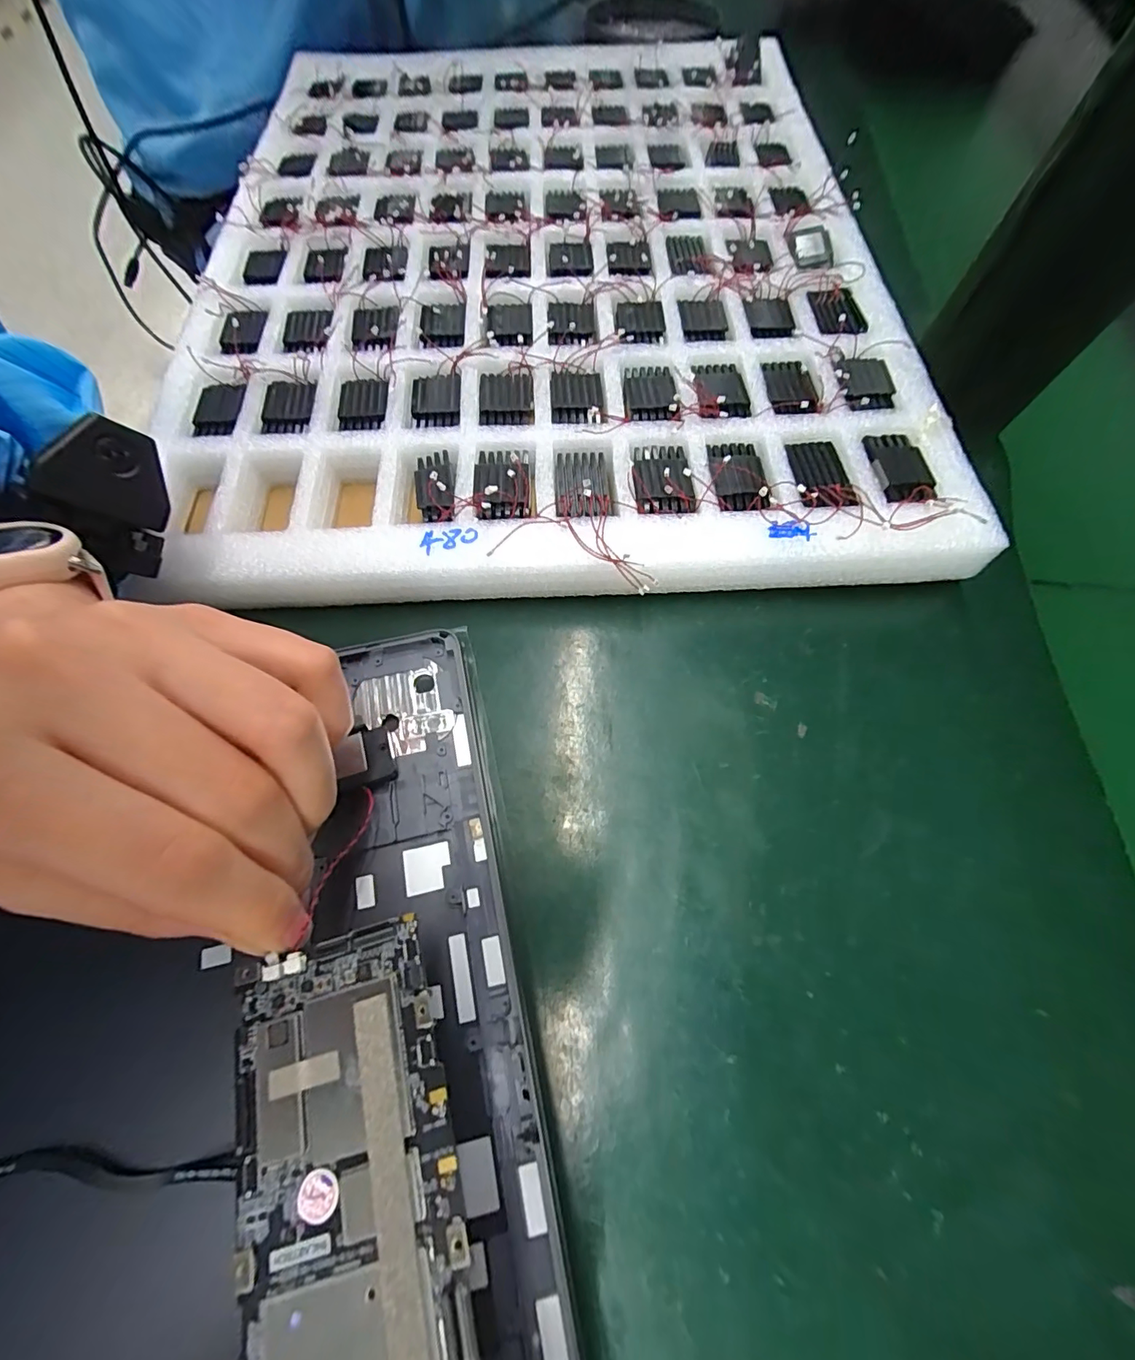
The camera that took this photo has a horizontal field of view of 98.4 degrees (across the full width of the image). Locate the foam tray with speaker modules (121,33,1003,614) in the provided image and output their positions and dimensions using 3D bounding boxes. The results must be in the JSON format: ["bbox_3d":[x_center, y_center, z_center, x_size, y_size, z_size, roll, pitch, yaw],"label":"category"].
[{"bbox_3d":[-0.020,-0.241,0.281,0.360,0.033,0.459,-4,69,-3],"label":"foam tray with speaker modules"}]

